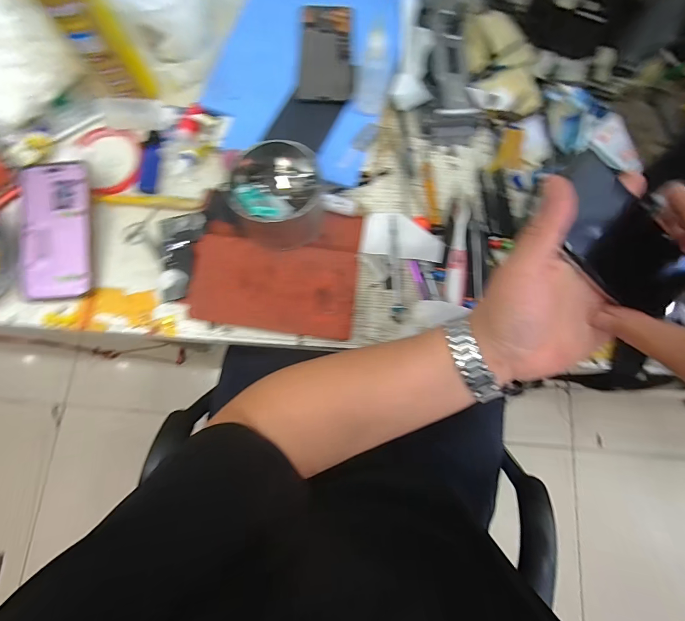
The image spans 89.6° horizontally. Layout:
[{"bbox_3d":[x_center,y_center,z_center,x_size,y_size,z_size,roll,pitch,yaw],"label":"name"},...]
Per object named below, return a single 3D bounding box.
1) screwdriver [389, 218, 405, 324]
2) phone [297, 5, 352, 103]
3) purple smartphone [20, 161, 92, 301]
[{"bbox_3d":[0.063,-0.052,0.401,0.014,0.012,0.128,0,77,0],"label":"screwdriver"},{"bbox_3d":[-0.021,-0.332,0.438,0.065,0.013,0.147,0,76,2],"label":"phone"},{"bbox_3d":[-0.333,-0.094,0.401,0.076,0.017,0.159,-3,85,-3],"label":"purple smartphone"}]

